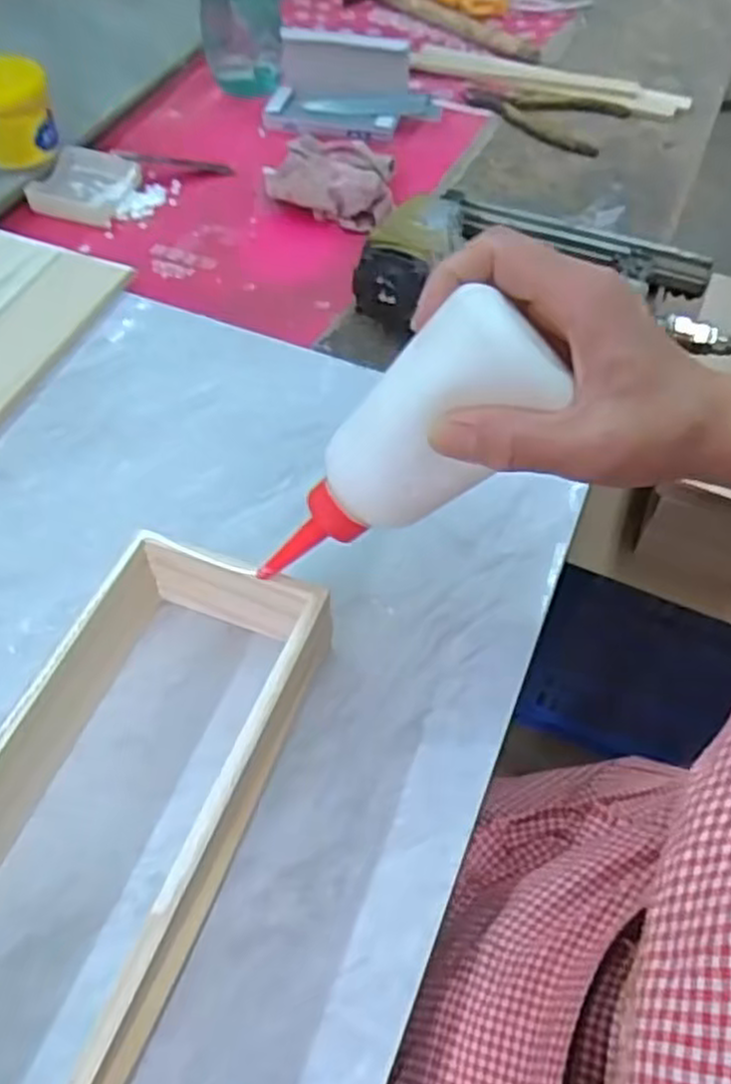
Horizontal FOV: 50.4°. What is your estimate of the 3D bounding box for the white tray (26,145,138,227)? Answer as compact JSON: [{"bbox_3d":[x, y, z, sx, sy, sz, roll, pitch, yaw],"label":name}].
[{"bbox_3d":[-0.241,-0.306,0.667,0.078,0.023,0.075,11,54,8],"label":"white tray"}]

